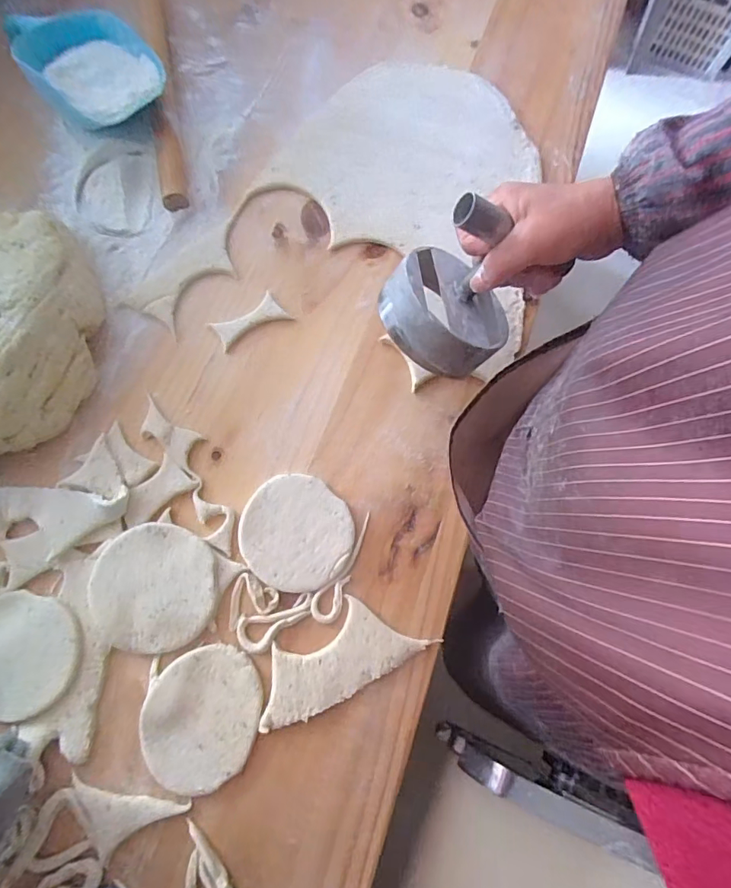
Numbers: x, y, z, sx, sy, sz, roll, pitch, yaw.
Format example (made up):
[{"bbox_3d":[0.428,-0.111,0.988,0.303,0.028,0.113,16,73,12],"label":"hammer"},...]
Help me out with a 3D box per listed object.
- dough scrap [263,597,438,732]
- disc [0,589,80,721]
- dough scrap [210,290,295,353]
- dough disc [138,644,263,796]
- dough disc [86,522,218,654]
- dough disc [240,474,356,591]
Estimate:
[{"bbox_3d":[-0.028,0.194,0.436,0.153,0.007,0.069,-29,77,-10],"label":"dough scrap"},{"bbox_3d":[-0.308,0.183,0.419,0.111,0.009,0.099,5,74,-1],"label":"disc"},{"bbox_3d":[-0.125,-0.134,0.519,0.078,0.010,0.035,-32,78,-10],"label":"dough scrap"},{"bbox_3d":[-0.142,0.236,0.415,0.095,0.008,0.114,15,74,2],"label":"dough disc"},{"bbox_3d":[-0.192,0.130,0.437,0.108,0.010,0.108,1,74,-2],"label":"dough disc"},{"bbox_3d":[-0.067,0.086,0.464,0.104,0.008,0.103,1,74,-2],"label":"dough disc"}]

